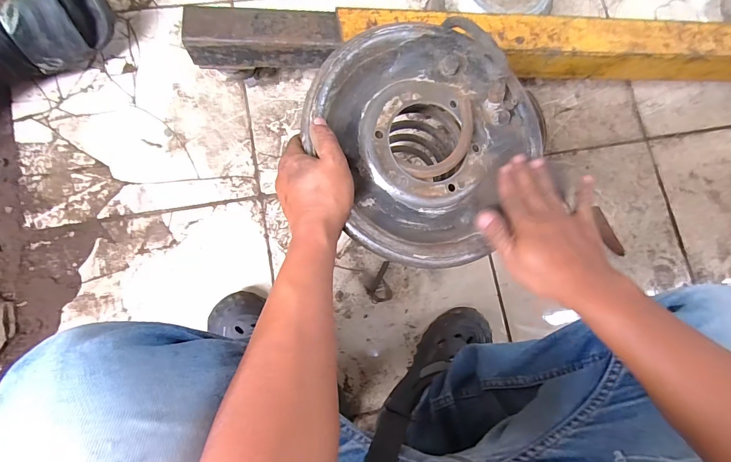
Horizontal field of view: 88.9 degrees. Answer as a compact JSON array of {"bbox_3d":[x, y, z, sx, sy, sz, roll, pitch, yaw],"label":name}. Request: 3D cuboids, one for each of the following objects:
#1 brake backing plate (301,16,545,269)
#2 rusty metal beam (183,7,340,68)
[{"bbox_3d":[0.060,-0.103,0.403,0.236,0.045,0.258,1,83,-6],"label":"brake backing plate"},{"bbox_3d":[-0.158,-0.302,0.589,0.224,0.069,0.069,1,81,-6],"label":"rusty metal beam"}]

